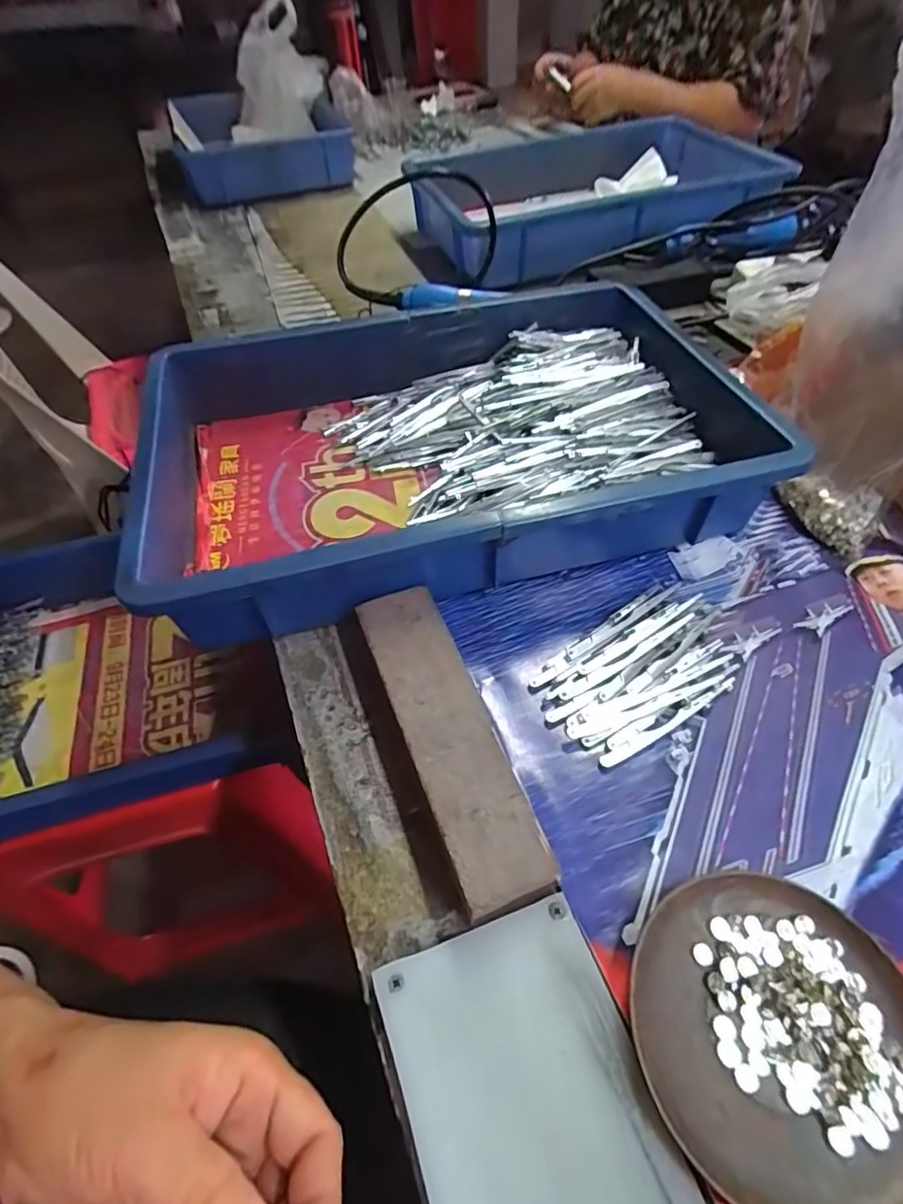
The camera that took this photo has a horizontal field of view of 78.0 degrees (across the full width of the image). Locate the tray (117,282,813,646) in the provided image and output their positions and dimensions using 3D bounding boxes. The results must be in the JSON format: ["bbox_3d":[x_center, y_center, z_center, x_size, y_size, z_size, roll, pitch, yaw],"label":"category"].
[{"bbox_3d":[-0.007,-0.128,0.433,0.410,0.078,0.284,-13,52,-8],"label":"tray"}]

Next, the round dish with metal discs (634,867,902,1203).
[{"bbox_3d":[0.134,0.177,0.229,0.115,0.016,0.111,-1,52,1],"label":"round dish with metal discs"}]

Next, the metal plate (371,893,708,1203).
[{"bbox_3d":[0.044,0.224,0.199,0.093,0.010,0.195,-18,53,-12],"label":"metal plate"}]

